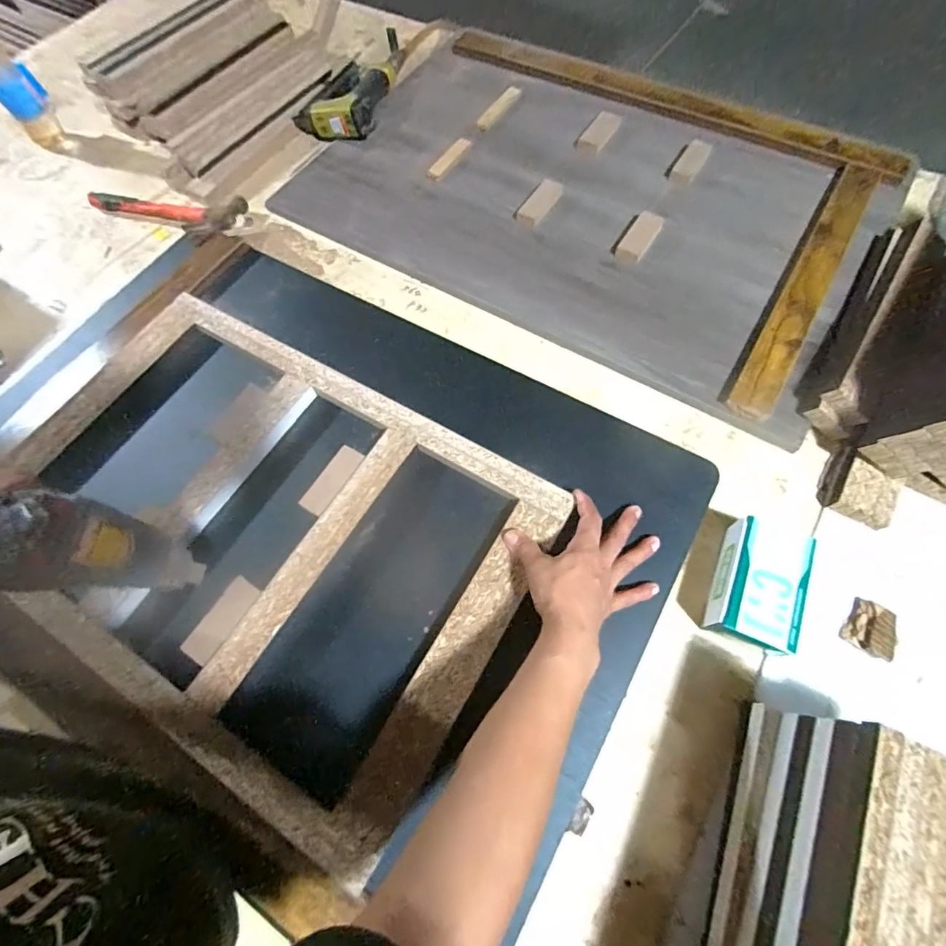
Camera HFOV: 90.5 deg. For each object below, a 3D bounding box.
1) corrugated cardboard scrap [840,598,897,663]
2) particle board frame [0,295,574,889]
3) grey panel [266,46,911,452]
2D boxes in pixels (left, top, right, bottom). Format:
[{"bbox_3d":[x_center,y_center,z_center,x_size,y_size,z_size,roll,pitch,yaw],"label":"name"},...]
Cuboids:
[{"bbox_3d":[0.369,0.145,0.432,0.036,0.022,0.043,33,72,15],"label":"corrugated cardboard scrap"},{"bbox_3d":[-0.242,0.041,0.485,0.593,0.032,0.366,29,71,12],"label":"particle board frame"},{"bbox_3d":[0.139,-0.402,0.675,0.771,0.031,0.460,30,72,15],"label":"grey panel"}]

